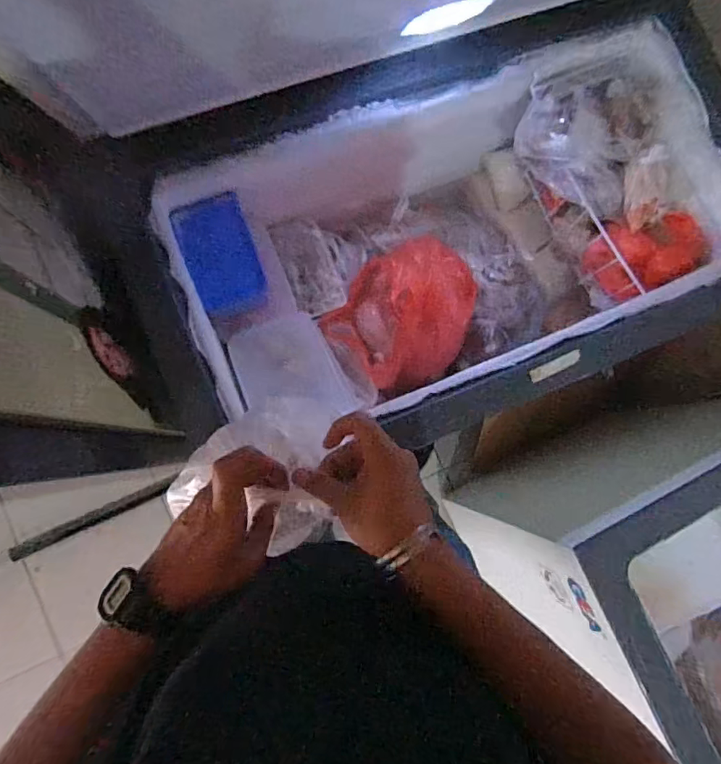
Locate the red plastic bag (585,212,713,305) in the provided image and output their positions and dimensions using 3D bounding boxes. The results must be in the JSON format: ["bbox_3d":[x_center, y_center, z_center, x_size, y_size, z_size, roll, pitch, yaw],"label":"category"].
[{"bbox_3d":[0.534,-0.240,0.927,0.173,0.109,0.135,-19,85,-8],"label":"red plastic bag"}]

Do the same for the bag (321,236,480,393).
[{"bbox_3d":[0.111,-0.151,1.001,0.260,0.159,0.323,43,81,0],"label":"bag"}]

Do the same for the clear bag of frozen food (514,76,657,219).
[{"bbox_3d":[0.395,-0.430,0.881,0.216,0.083,0.215,15,82,-4],"label":"clear bag of frozen food"}]

